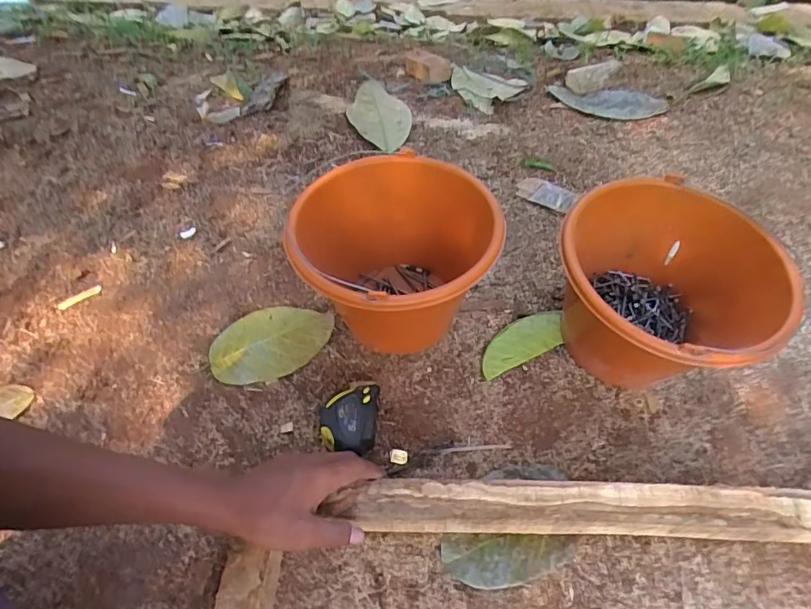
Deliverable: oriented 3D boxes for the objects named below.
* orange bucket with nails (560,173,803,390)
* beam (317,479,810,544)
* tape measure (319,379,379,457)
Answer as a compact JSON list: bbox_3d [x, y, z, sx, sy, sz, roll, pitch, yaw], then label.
[{"bbox_3d":[0.290,0.007,0.589,0.226,0.188,0.227,-1,51,1],"label":"orange bucket with nails"},{"bbox_3d":[0.245,0.211,0.500,0.619,0.059,0.046,1,51,2],"label":"beam"},{"bbox_3d":[-0.065,0.136,0.581,0.062,0.041,0.080,0,51,1],"label":"tape measure"}]

